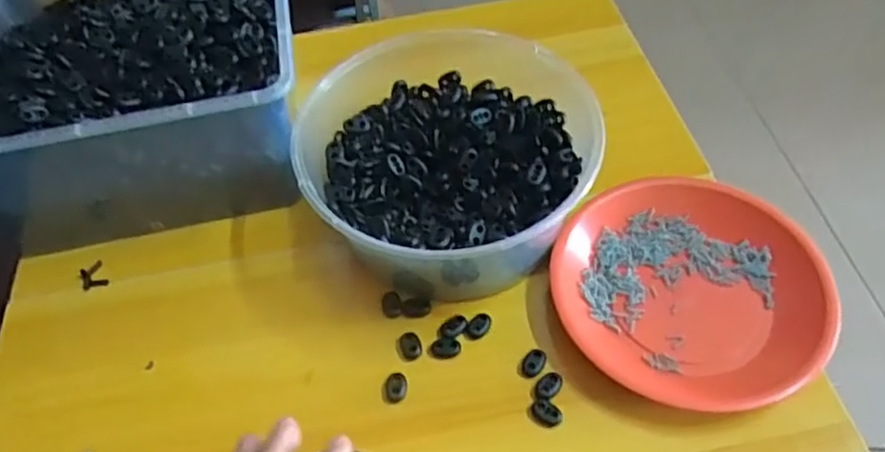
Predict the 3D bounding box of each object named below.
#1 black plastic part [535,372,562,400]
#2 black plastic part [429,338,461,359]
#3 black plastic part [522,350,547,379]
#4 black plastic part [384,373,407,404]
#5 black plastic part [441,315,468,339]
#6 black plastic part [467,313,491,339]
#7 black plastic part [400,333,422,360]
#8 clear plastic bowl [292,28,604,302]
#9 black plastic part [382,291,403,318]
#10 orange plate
[{"bbox_3d":[0.074,0.111,0.469,0.015,0.004,0.021,32,61,25],"label":"black plastic part"},{"bbox_3d":[0.002,0.088,0.490,0.022,0.004,0.016,-6,52,-1],"label":"black plastic part"},{"bbox_3d":[0.066,0.097,0.481,0.015,0.004,0.021,15,55,15],"label":"black plastic part"},{"bbox_3d":[-0.033,0.113,0.475,0.016,0.004,0.022,-5,52,0],"label":"black plastic part"},{"bbox_3d":[0.008,0.074,0.500,0.021,0.004,0.015,-38,59,-22],"label":"black plastic part"},{"bbox_3d":[0.027,0.073,0.499,0.015,0.004,0.021,34,62,26],"label":"black plastic part"},{"bbox_3d":[-0.023,0.087,0.493,0.016,0.004,0.021,-6,52,0],"label":"black plastic part"},{"bbox_3d":[0.009,-0.050,0.535,0.208,0.101,0.199,-2,52,3],"label":"clear plastic bowl"},{"bbox_3d":[-0.038,0.060,0.516,0.015,0.004,0.023,-15,53,-7],"label":"black plastic part"},{"bbox_3d":[0.181,0.041,0.498,0.187,0.034,0.169,18,56,17],"label":"orange plate"}]

